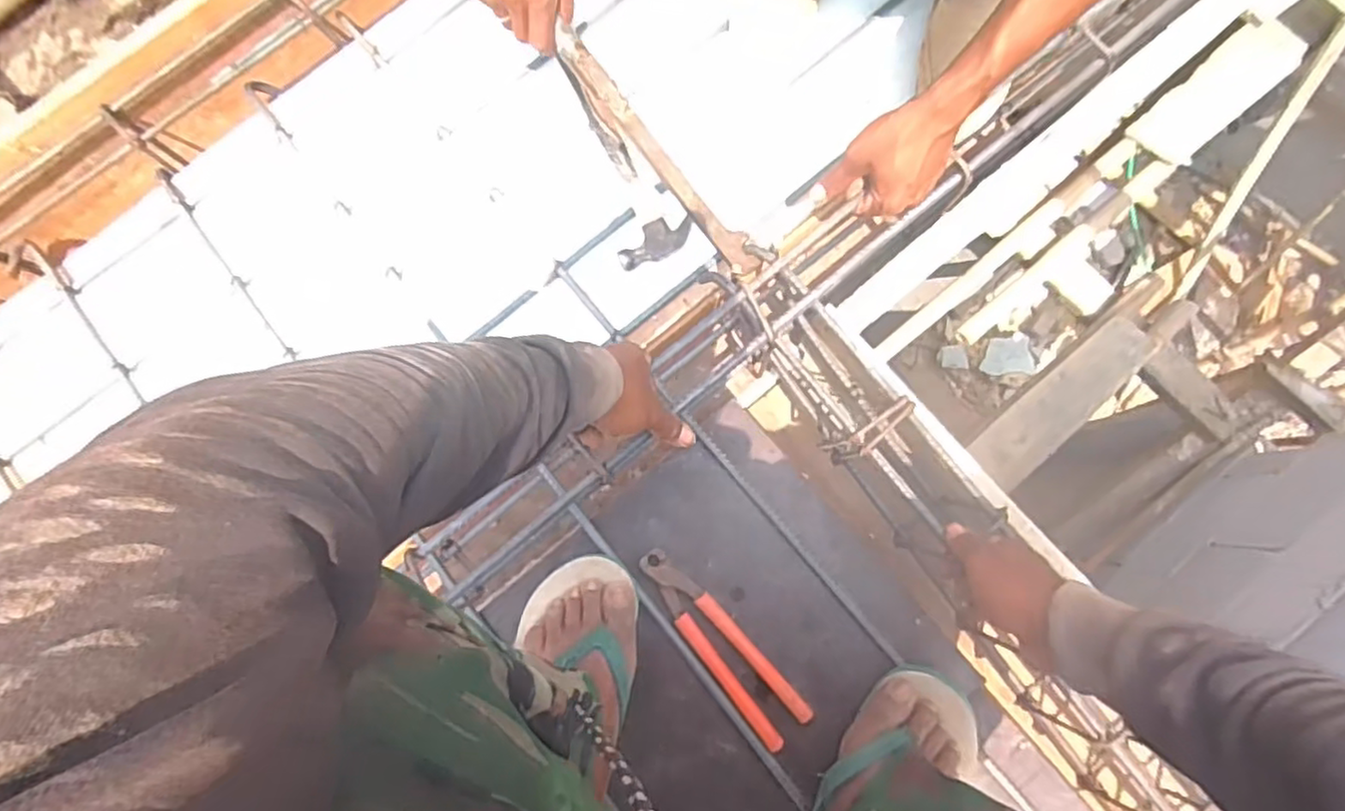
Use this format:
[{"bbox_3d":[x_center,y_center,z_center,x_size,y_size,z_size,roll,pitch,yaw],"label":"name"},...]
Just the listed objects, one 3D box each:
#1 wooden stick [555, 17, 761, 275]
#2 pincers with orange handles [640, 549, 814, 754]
[{"bbox_3d":[-0.011,-0.238,0.652,0.028,0.017,0.276,-40,95,-5],"label":"wooden stick"},{"bbox_3d":[0.044,0.239,0.672,0.055,0.016,0.220,-43,81,-5],"label":"pincers with orange handles"}]

